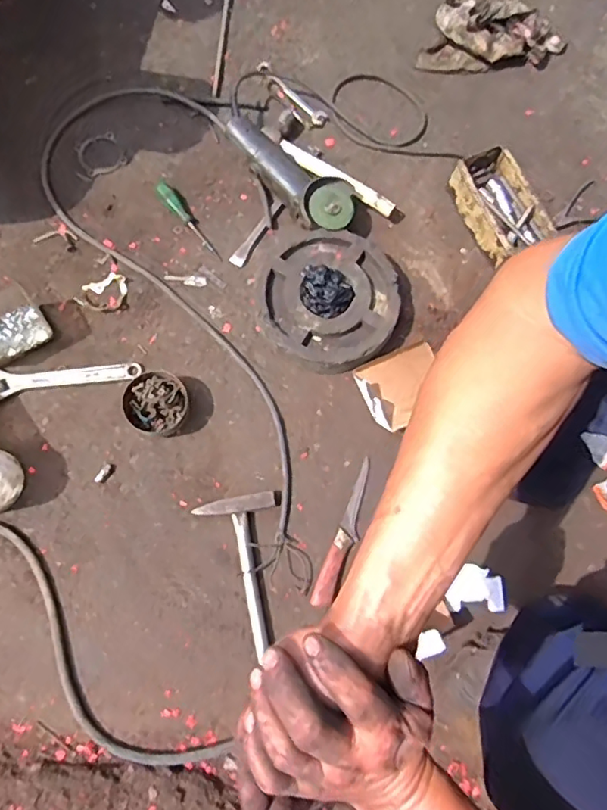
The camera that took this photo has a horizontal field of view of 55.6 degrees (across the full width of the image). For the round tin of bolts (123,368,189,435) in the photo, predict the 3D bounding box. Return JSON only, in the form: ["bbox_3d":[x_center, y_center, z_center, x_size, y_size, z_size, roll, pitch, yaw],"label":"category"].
[{"bbox_3d":[-0.240,-0.003,0.944,0.091,0.052,0.100,1,76,-6],"label":"round tin of bolts"}]

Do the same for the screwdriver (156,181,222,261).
[{"bbox_3d":[-0.209,-0.340,1.063,0.030,0.024,0.182,-39,90,-12],"label":"screwdriver"}]

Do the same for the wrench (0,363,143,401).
[{"bbox_3d":[-0.414,-0.040,0.963,0.269,0.020,0.060,-1,76,-6],"label":"wrench"}]

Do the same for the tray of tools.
[{"bbox_3d":[0.358,-0.361,1.052,0.135,0.074,0.200,-24,77,-9],"label":"tray of tools"}]

